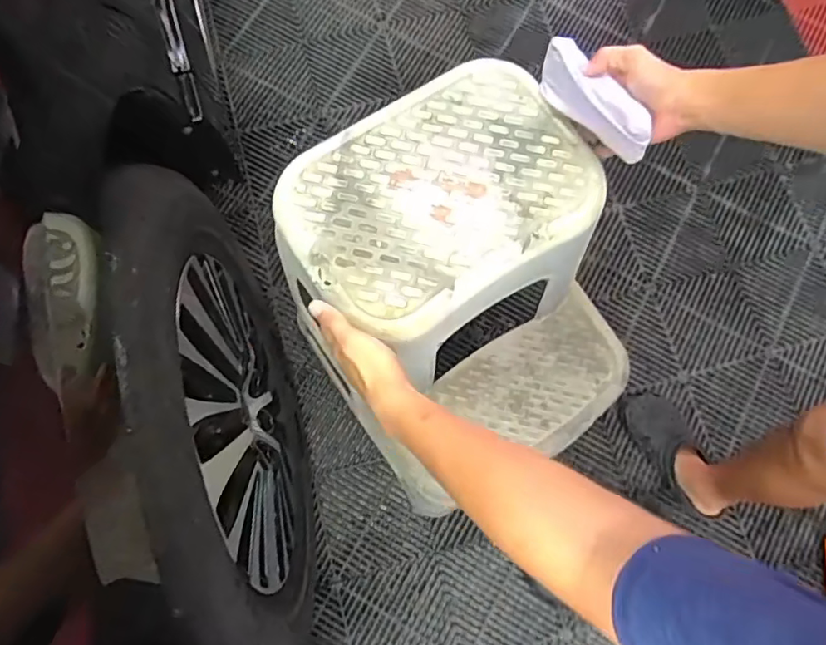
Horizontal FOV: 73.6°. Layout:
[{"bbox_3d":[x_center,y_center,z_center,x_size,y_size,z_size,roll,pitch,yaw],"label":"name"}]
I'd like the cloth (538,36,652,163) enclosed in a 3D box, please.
[{"bbox_3d":[0.185,-0.220,0.561,0.025,0.071,0.135,-40,80,-9],"label":"cloth"}]

